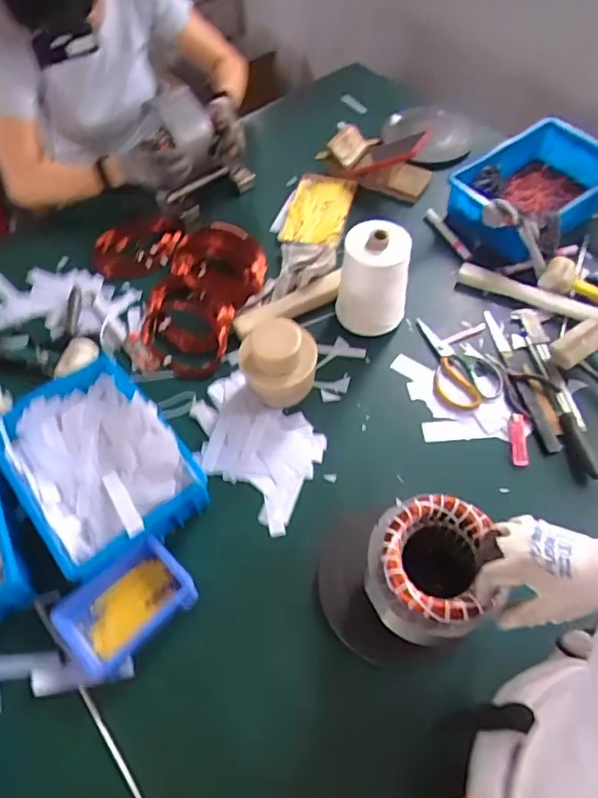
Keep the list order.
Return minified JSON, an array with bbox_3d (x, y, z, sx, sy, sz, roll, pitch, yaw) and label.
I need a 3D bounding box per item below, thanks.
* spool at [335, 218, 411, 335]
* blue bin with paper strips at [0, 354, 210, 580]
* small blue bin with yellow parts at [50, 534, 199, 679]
[{"bbox_3d":[0.118,-0.184,0.862,0.109,0.171,0.097,2,59,4],"label":"spool"},{"bbox_3d":[-0.274,0.091,0.750,0.207,0.085,0.284,-35,63,-17],"label":"blue bin with paper strips"},{"bbox_3d":[-0.211,0.252,0.667,0.149,0.051,0.100,-39,65,-19],"label":"small blue bin with yellow parts"}]

